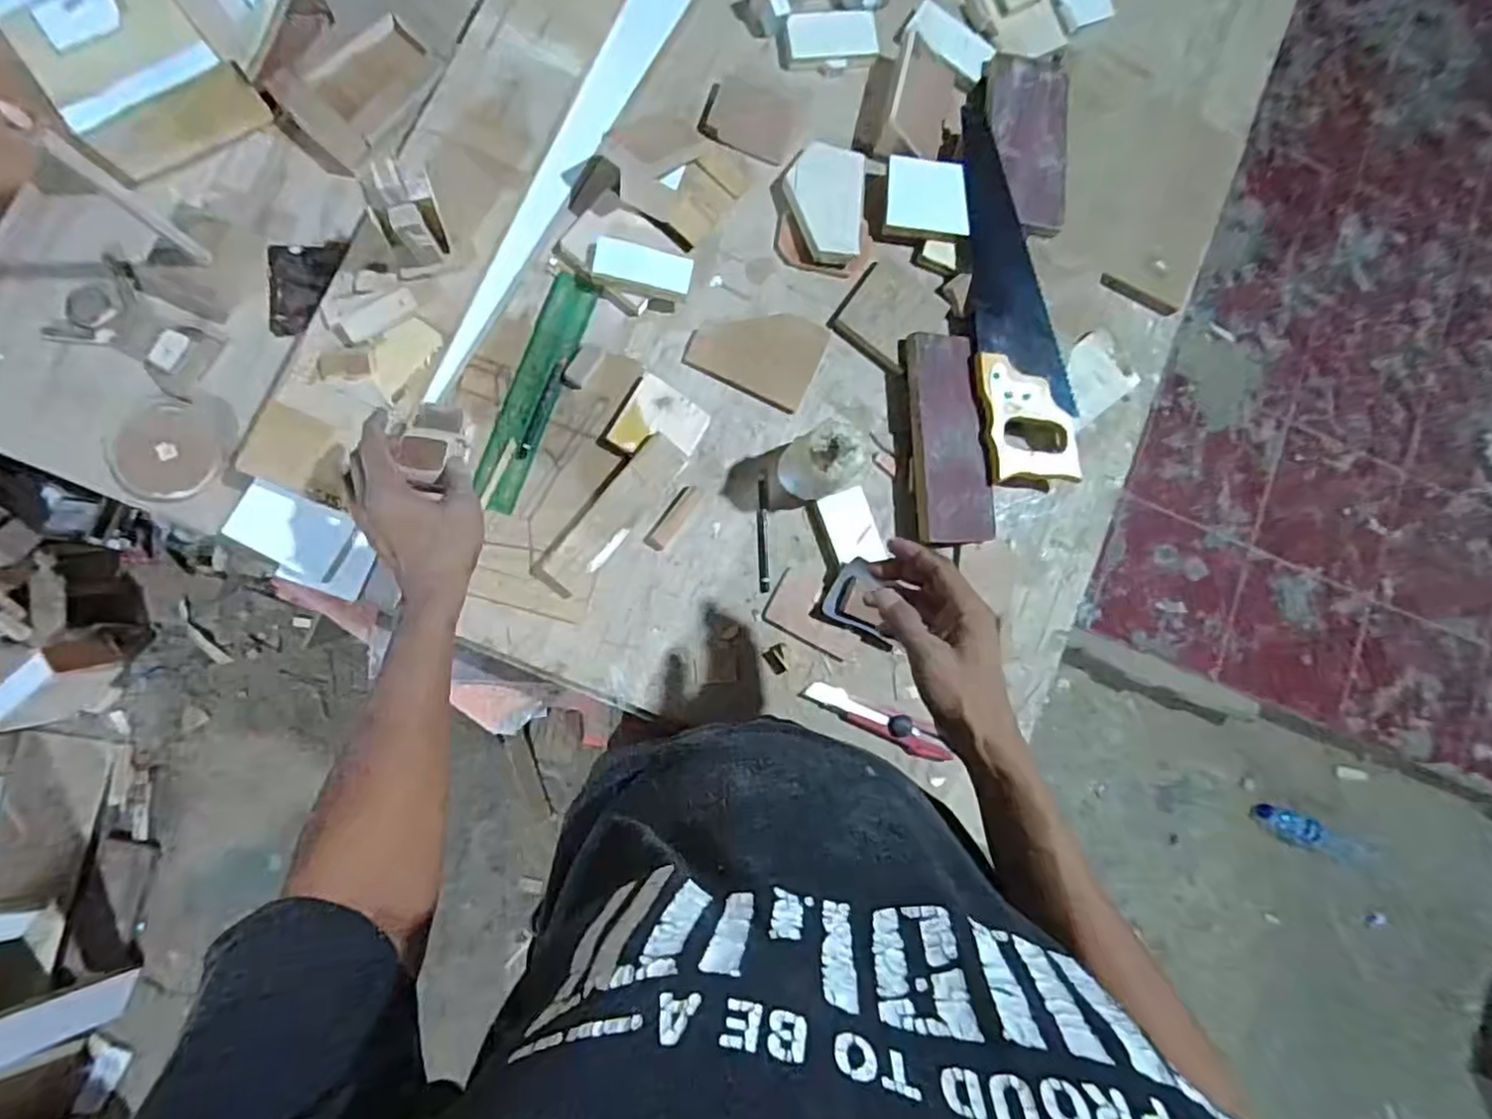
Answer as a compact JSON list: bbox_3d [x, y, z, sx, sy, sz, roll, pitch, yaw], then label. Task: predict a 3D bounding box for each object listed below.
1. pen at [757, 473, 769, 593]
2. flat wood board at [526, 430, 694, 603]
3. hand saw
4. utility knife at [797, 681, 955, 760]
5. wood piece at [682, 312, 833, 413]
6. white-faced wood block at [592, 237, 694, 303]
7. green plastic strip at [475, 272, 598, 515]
[{"bbox_3d":[0.018,-0.028,0.702,0.012,0.004,0.122,0,88,-8],"label":"pen"},{"bbox_3d":[-0.134,-0.043,0.664,0.049,0.034,0.185,40,83,-4],"label":"flat wood board"},{"bbox_3d":[0.274,-0.299,0.732,0.108,0.035,0.445,-14,90,-8],"label":"hand saw"},{"bbox_3d":[0.139,0.170,0.703,0.164,0.022,0.031,27,85,-6],"label":"utility knife"},{"bbox_3d":[0.012,-0.225,0.705,0.130,0.012,0.093,24,85,-6],"label":"wood piece"},{"bbox_3d":[-0.103,-0.292,0.677,0.096,0.023,0.043,9,87,-7],"label":"white-faced wood block"},{"bbox_3d":[-0.212,-0.170,0.675,0.049,0.007,0.249,19,83,-7],"label":"green plastic strip"}]

